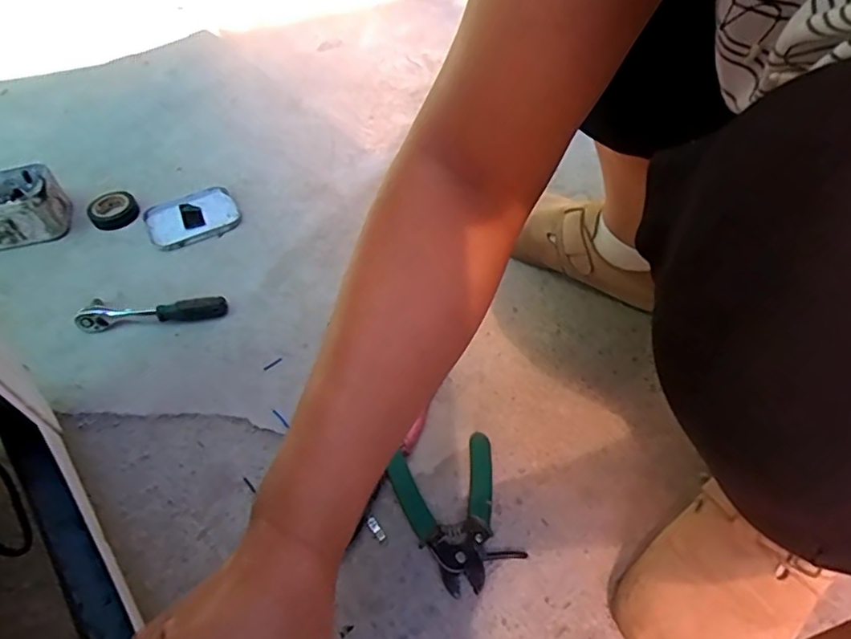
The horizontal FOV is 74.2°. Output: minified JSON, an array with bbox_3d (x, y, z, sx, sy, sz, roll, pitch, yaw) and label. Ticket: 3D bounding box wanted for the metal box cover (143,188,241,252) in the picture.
[{"bbox_3d":[-0.286,-0.126,0.693,0.106,0.010,0.087,-23,55,-17],"label":"metal box cover"}]

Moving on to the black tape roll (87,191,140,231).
[{"bbox_3d":[-0.389,-0.137,0.700,0.055,0.015,0.058,-31,58,-22],"label":"black tape roll"}]

